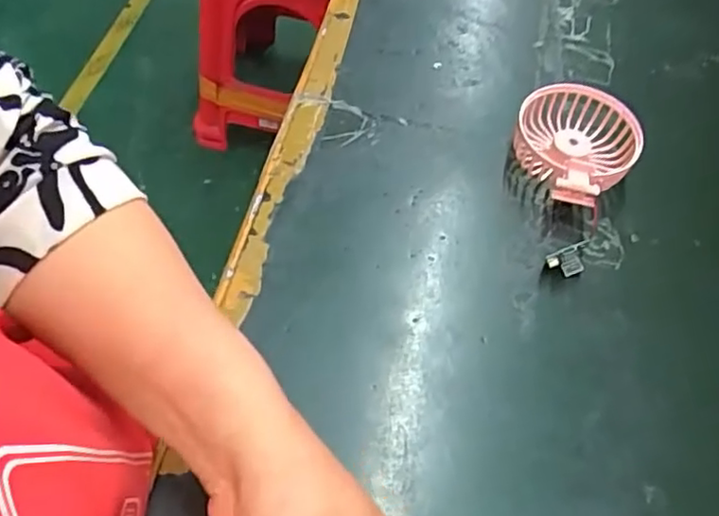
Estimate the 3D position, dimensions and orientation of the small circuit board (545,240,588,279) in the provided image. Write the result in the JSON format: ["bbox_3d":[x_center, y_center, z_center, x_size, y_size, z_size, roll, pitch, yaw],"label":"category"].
[{"bbox_3d":[0.140,0.002,0.435,0.026,0.021,0.011,-18,14,8],"label":"small circuit board"}]

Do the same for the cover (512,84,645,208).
[{"bbox_3d":[0.159,-0.084,0.482,0.086,0.039,0.105,22,58,10],"label":"cover"}]

